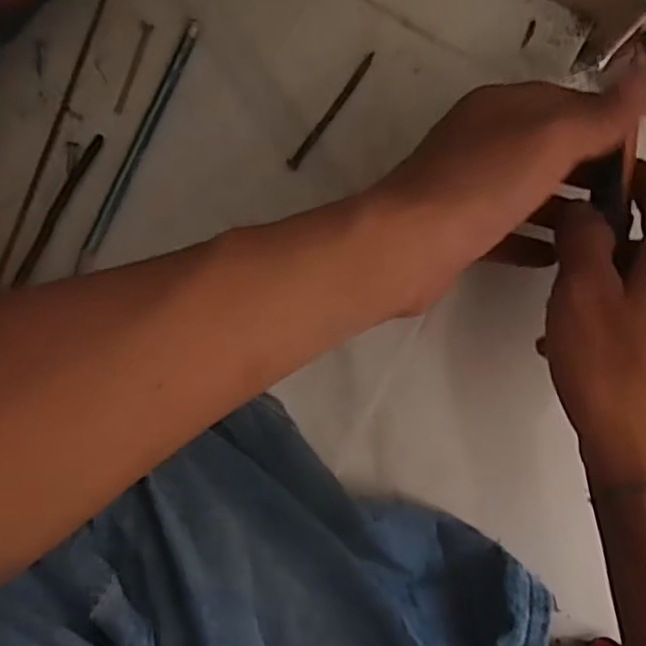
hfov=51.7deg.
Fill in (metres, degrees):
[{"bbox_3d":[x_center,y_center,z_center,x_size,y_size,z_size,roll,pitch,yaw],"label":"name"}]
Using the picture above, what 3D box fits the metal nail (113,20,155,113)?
[{"bbox_3d":[-0.107,-0.143,0.375,0.007,0.005,0.053,17,84,-1],"label":"metal nail"}]

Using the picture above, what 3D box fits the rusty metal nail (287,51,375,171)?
[{"bbox_3d":[0.005,-0.118,0.372,0.007,0.007,0.077,37,84,1],"label":"rusty metal nail"}]

